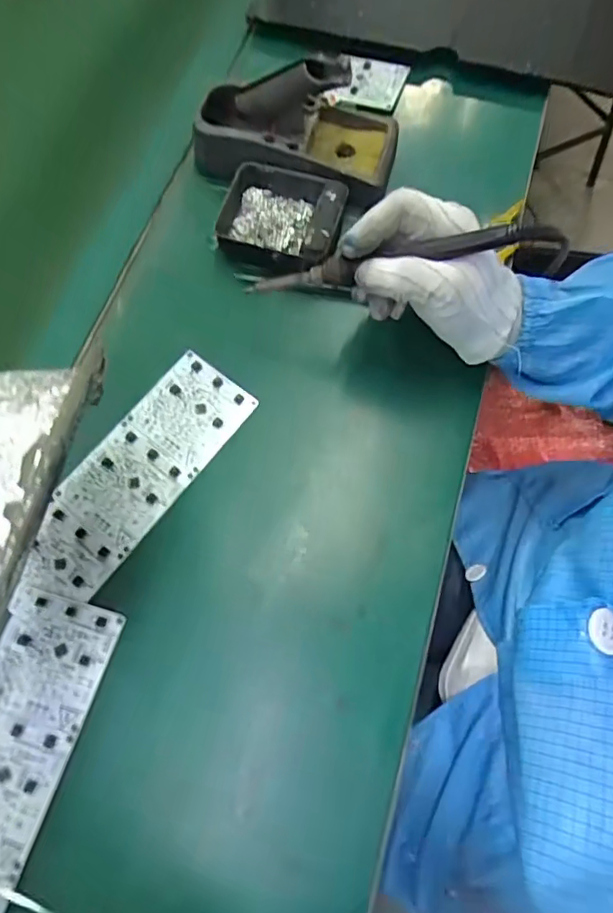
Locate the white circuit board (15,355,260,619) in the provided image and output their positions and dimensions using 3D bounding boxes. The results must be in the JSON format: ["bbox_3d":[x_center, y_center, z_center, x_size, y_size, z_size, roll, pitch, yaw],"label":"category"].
[{"bbox_3d":[-0.121,0.014,0.376,0.066,0.005,0.194,37,74,6],"label":"white circuit board"}]

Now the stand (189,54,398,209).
[{"bbox_3d":[-0.011,-0.272,0.442,0.169,0.082,0.088,10,69,5],"label":"stand"}]

